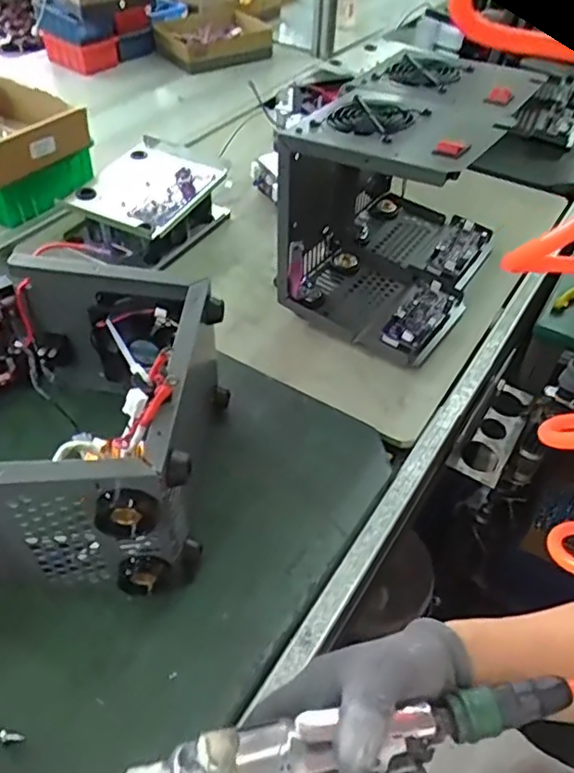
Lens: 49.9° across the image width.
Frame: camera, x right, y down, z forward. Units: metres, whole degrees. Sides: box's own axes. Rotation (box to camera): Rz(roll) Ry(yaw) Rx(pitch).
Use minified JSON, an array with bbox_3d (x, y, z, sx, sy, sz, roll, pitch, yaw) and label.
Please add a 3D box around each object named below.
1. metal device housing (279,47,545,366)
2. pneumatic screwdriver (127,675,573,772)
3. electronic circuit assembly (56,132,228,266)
[{"bbox_3d":[0.139,-0.220,0.722,0.195,0.233,0.296,24,49,18],"label":"metal device housing"},{"bbox_3d":[0.019,0.197,0.336,0.287,0.032,0.036,-7,47,-11],"label":"pneumatic screwdriver"},{"bbox_3d":[-0.184,-0.246,0.834,0.147,0.074,0.201,26,50,20],"label":"electronic circuit assembly"}]

